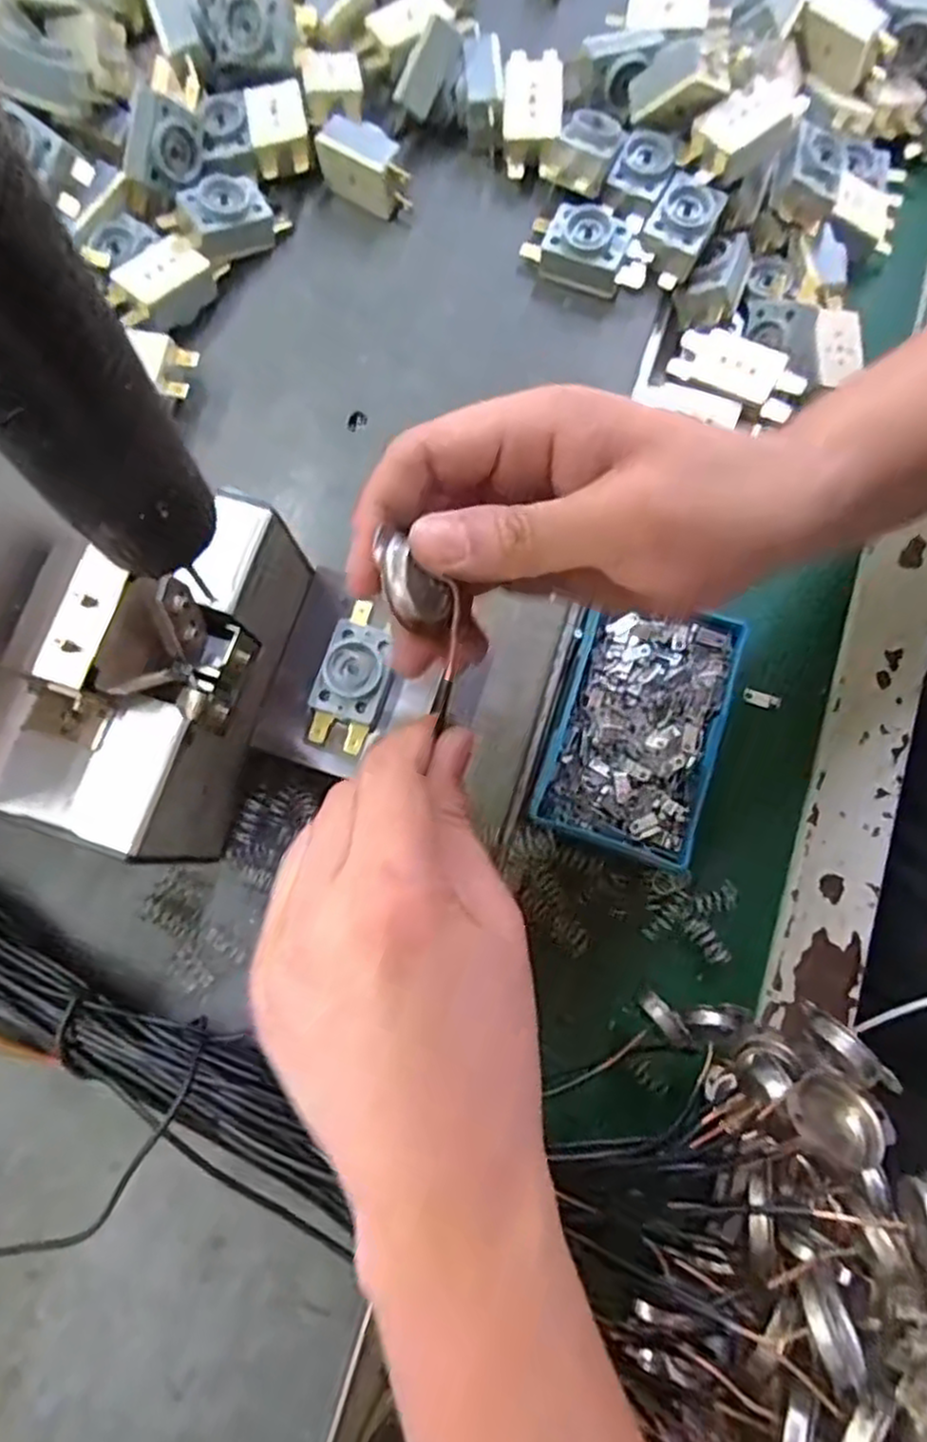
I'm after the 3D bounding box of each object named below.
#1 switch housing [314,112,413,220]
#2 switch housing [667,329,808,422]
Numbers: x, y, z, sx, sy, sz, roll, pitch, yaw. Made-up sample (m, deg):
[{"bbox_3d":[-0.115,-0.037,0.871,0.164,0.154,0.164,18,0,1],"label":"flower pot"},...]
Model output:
[{"bbox_3d":[-0.046,-0.263,0.356,0.046,0.029,0.021,30,81,6],"label":"switch housing"},{"bbox_3d":[0.126,-0.161,0.342,0.059,0.015,0.024,30,81,6],"label":"switch housing"}]

